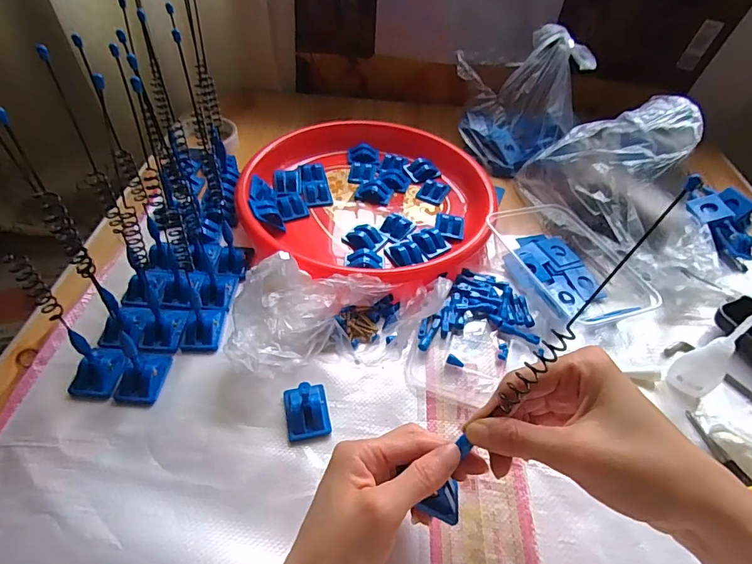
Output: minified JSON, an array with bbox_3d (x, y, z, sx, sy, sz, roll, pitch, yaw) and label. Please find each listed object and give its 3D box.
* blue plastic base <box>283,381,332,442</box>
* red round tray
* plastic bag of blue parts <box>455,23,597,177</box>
[{"bbox_3d":[-0.056,0.102,0.362,0.034,0.021,0.042,-7,47,-11],"label":"blue plastic base"},{"bbox_3d":[-0.007,-0.102,0.538,0.281,0.053,0.281,2,46,-2],"label":"red round tray"},{"bbox_3d":[0.191,-0.252,0.610,0.170,0.149,0.140,11,46,6],"label":"plastic bag of blue parts"}]

